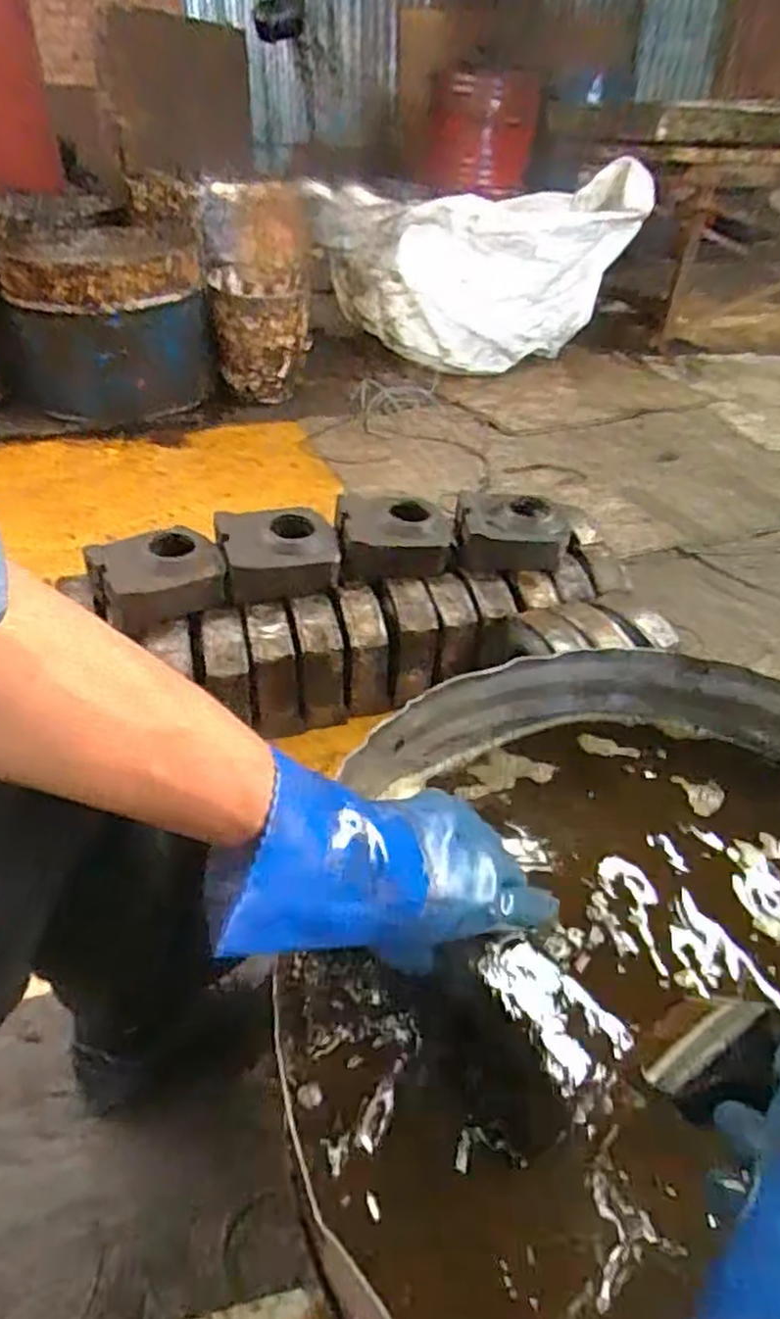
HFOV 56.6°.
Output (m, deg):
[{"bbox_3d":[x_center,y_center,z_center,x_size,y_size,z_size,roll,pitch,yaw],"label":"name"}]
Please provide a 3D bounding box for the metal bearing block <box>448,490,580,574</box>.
[{"bbox_3d":[0.212,-0.218,1.271,0.196,0.080,0.135,10,39,9],"label":"metal bearing block"}]

